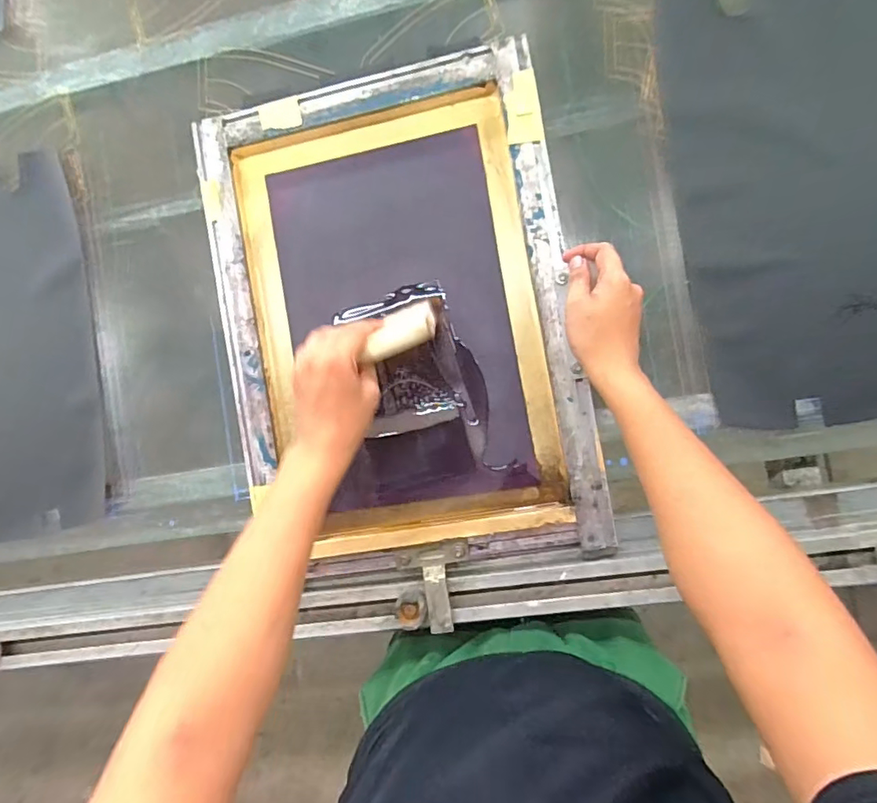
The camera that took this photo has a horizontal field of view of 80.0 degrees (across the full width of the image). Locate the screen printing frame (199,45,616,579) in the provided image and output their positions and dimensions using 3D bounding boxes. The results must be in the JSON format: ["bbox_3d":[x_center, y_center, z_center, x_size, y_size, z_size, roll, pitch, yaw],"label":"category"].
[{"bbox_3d":[-0.051,-0.091,0.590,0.390,0.049,0.537,-10,90,6],"label":"screen printing frame"}]

